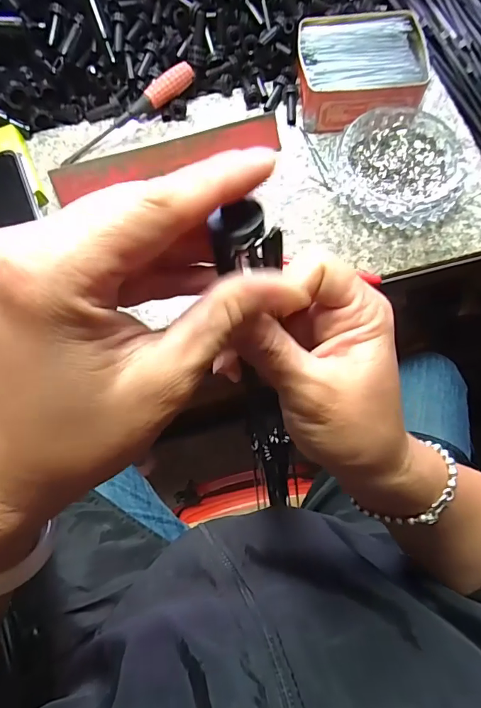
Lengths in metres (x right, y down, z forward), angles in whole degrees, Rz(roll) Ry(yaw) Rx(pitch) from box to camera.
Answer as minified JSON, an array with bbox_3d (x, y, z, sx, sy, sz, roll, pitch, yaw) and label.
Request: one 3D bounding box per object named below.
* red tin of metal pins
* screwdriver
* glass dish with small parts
[{"bbox_3d":[0.121,-0.289,0.426,0.128,0.042,0.104,-5,73,-1],"label":"red tin of metal pins"},{"bbox_3d":[-0.119,-0.250,0.439,0.165,0.020,0.023,-31,75,9],"label":"screwdriver"},{"bbox_3d":[0.153,-0.180,0.402,0.120,0.028,0.124,0,73,1],"label":"glass dish with small parts"}]

